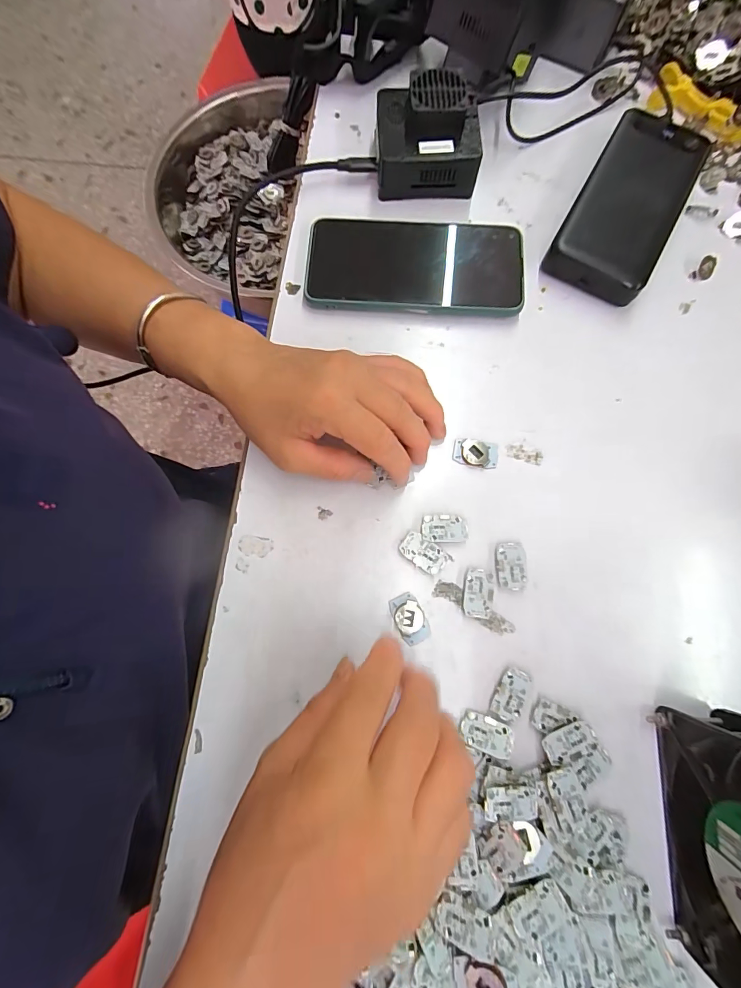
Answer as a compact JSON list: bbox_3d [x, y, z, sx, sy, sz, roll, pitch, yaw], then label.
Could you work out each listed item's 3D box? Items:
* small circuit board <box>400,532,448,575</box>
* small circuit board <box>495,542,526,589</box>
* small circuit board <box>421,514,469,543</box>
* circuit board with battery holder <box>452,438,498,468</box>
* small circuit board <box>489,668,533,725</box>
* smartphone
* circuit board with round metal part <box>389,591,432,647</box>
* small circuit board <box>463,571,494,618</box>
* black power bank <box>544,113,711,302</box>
[{"bbox_3d":[0.034,0.039,0.263,0.030,0.005,0.018,34,79,8],"label":"small circuit board"},{"bbox_3d":[0.090,0.047,0.261,0.018,0.005,0.029,2,76,0],"label":"small circuit board"},{"bbox_3d":[0.049,0.023,0.266,0.031,0.004,0.018,0,76,0],"label":"small circuit board"},{"bbox_3d":[0.073,-0.028,0.278,0.030,0.005,0.018,10,77,2],"label":"circuit board with battery holder"},{"bbox_3d":[0.085,0.121,0.241,0.019,0.004,0.030,26,78,6],"label":"small circuit board"},{"bbox_3d":[0.033,-0.172,0.306,0.160,0.016,0.075,3,77,1],"label":"smartphone"},{"bbox_3d":[0.025,0.079,0.253,0.017,0.005,0.031,-23,78,-5],"label":"circuit board with round metal part"},{"bbox_3d":[0.069,0.064,0.257,0.019,0.005,0.029,8,77,2],"label":"small circuit board"},{"bbox_3d":[0.198,-0.223,0.310,0.071,0.032,0.155,29,78,7],"label":"black power bank"}]

